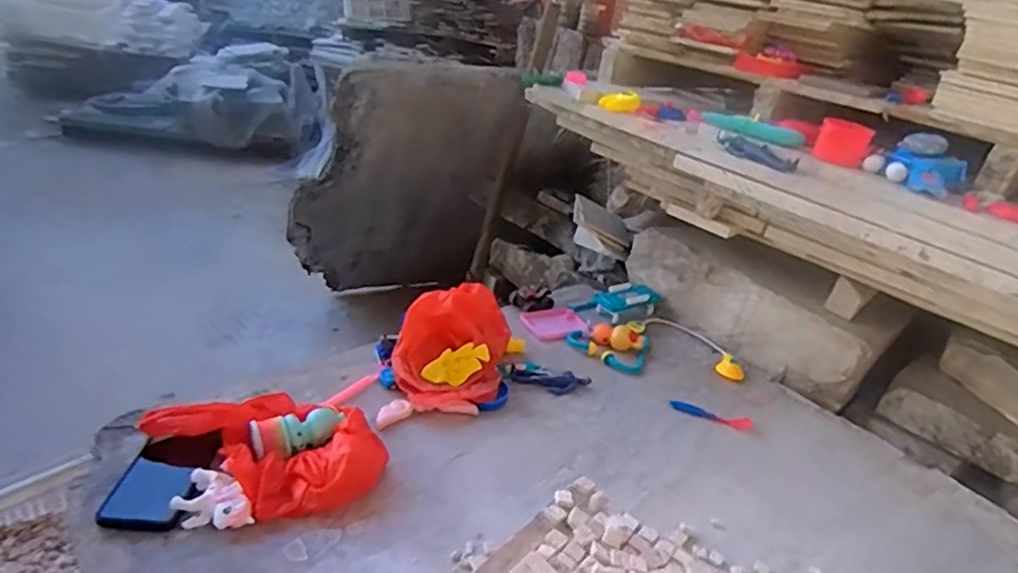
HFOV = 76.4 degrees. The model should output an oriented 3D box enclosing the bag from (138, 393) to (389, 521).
[{"bbox_3d":[-0.290,0.202,0.809,0.252,0.069,0.174,20,29,26],"label":"bag"}]

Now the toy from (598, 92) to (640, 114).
[{"bbox_3d":[0.194,-0.322,1.130,0.066,0.033,0.033,9,26,5],"label":"toy"}]

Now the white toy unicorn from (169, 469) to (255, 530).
[{"bbox_3d":[-0.334,0.241,0.720,0.067,0.028,0.089,-16,34,-38],"label":"white toy unicorn"}]

